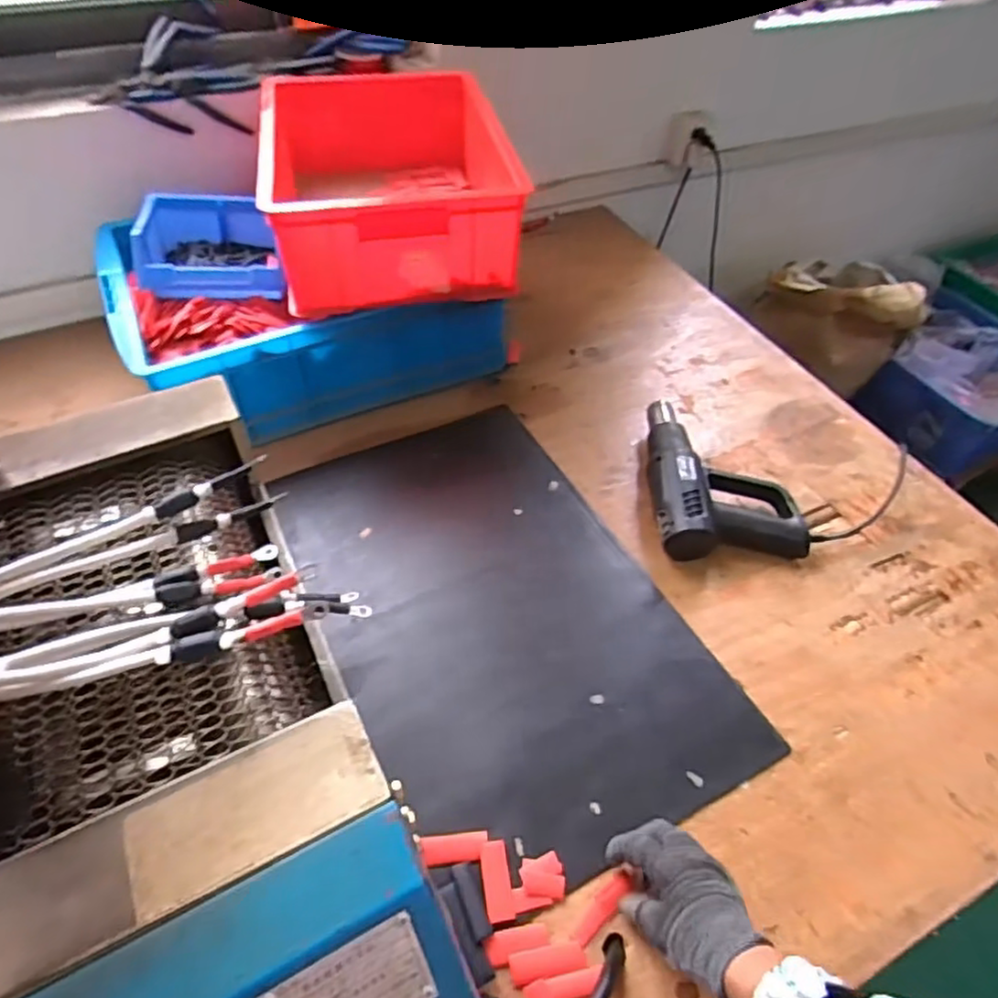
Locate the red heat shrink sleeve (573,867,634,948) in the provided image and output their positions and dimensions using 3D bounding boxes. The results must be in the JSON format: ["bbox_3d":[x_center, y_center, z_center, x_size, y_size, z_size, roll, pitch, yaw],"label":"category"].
[{"bbox_3d":[0.089,0.346,0.553,0.018,0.005,0.067,37,67,25],"label":"red heat shrink sleeve"}]

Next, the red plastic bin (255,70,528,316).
[{"bbox_3d":[-0.150,-0.432,0.892,0.299,0.145,0.394,-7,50,-8],"label":"red plastic bin"}]

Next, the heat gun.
[{"bbox_3d":[0.279,-0.032,0.836,0.179,0.064,0.229,1,49,-1],"label":"heat gun"}]

